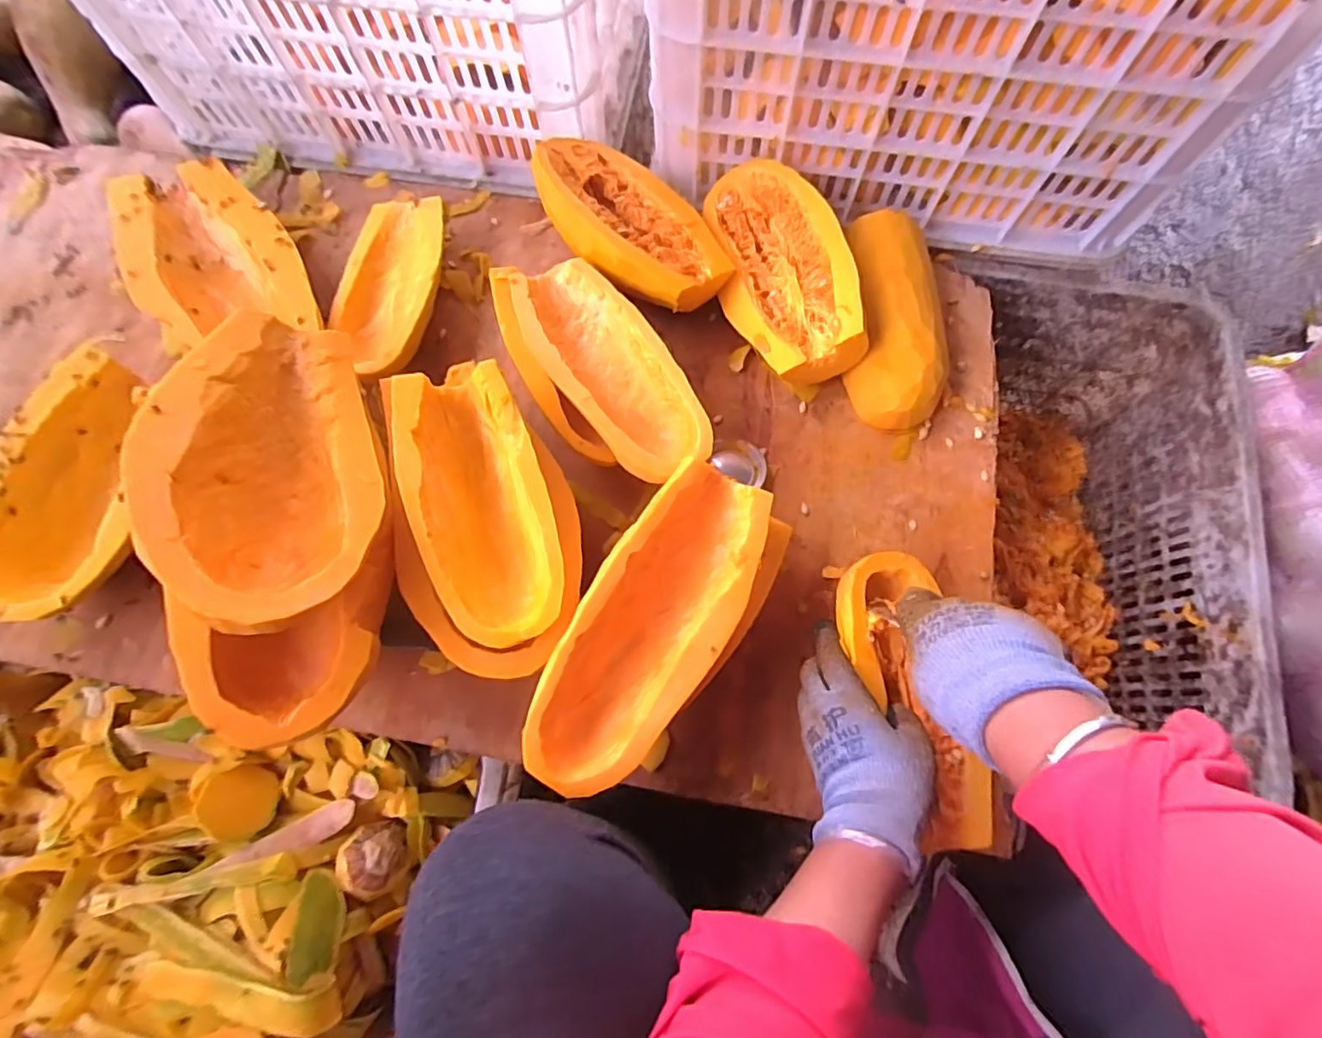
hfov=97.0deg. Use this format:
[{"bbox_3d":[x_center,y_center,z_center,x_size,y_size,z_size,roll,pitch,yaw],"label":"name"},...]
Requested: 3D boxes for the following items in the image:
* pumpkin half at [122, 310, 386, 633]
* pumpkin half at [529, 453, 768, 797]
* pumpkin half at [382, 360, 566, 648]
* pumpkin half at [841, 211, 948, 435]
[{"bbox_3d":[-0.276,-0.034,0.409,0.135,0.070,0.273,0,51,-34],"label":"pumpkin half"},{"bbox_3d":[-0.003,0.076,0.422,0.097,0.067,0.246,32,77,9],"label":"pumpkin half"},{"bbox_3d":[-0.132,-0.011,0.436,0.092,0.066,0.207,-18,74,-4],"label":"pumpkin half"},{"bbox_3d":[0.231,-0.193,0.563,0.096,0.056,0.217,3,74,2],"label":"pumpkin half"}]

